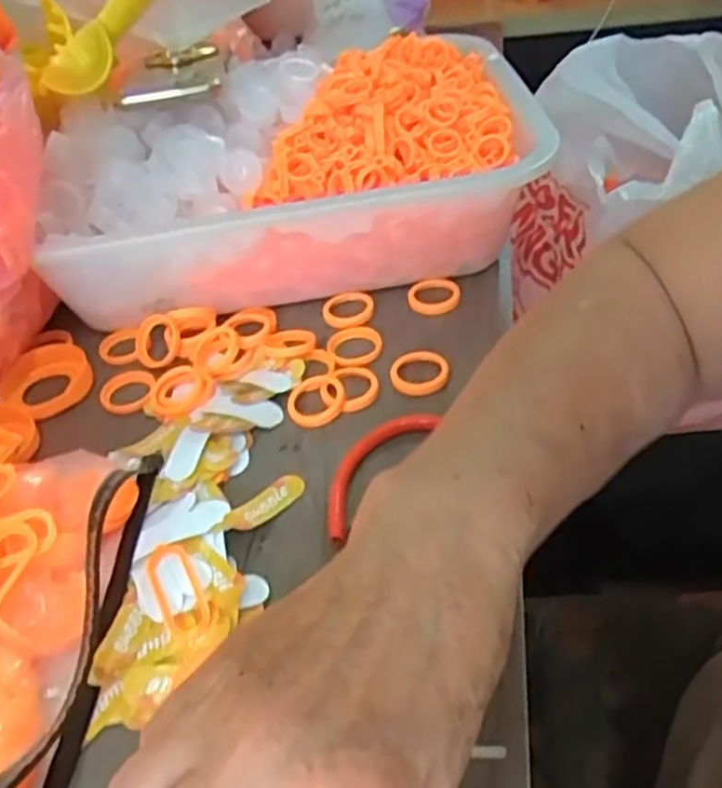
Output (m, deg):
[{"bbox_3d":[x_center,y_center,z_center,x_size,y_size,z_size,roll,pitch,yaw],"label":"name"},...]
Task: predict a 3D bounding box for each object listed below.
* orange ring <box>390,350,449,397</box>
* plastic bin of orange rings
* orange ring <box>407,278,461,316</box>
[{"bbox_3d":[0.035,-0.014,0.449,0.036,0.004,0.036,-5,41,5],"label":"orange ring"},{"bbox_3d":[-0.045,-0.155,0.544,0.335,0.108,0.212,-8,41,2],"label":"plastic bin of orange rings"},{"bbox_3d":[0.050,-0.067,0.506,0.032,0.008,0.033,-5,41,5],"label":"orange ring"}]

